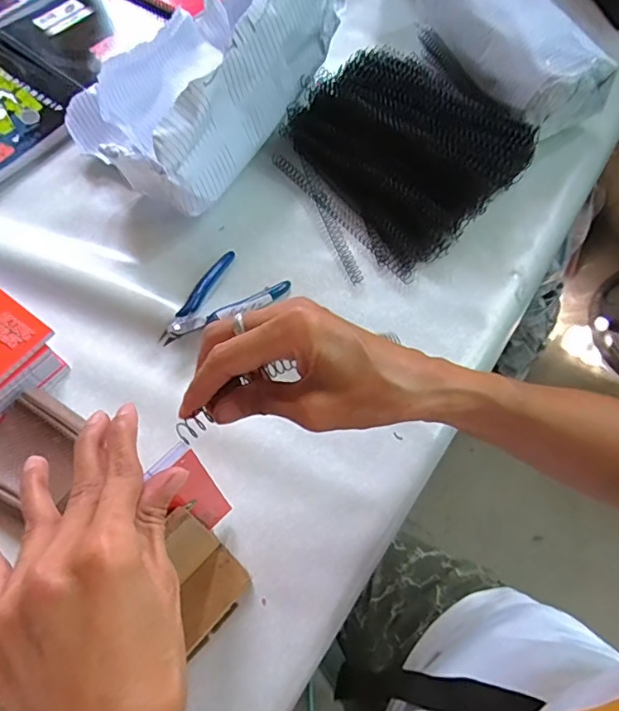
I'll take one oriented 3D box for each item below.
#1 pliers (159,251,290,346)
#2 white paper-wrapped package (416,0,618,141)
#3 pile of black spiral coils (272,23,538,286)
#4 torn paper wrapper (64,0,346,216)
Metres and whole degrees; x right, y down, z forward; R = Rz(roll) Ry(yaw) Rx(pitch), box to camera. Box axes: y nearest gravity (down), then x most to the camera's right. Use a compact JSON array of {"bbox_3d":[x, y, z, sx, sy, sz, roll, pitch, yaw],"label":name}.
[{"bbox_3d":[-0.080,-0.044,0.463,0.071,0.021,0.113,32,67,14],"label":"pliers"},{"bbox_3d":[0.219,-0.362,0.584,0.099,0.089,0.258,-21,66,-11],"label":"white paper-wrapped package"},{"bbox_3d":[0.092,-0.218,0.530,0.248,0.060,0.232,-38,70,-18],"label":"pile of black spiral coils"},{"bbox_3d":[-0.114,-0.296,0.516,0.194,0.146,0.281,31,67,14],"label":"torn paper wrapper"}]

